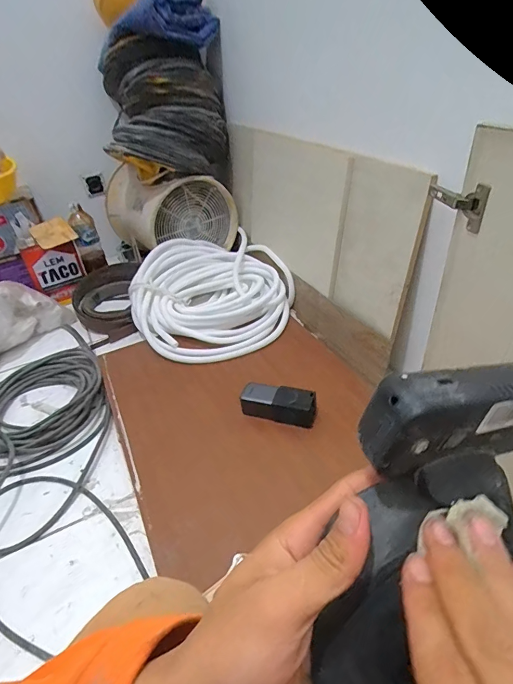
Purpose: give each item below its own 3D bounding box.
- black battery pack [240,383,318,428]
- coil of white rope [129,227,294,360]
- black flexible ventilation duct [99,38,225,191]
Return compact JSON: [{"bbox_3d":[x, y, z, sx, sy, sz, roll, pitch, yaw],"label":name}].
[{"bbox_3d":[0.042,0.128,0.857,0.154,0.046,0.060,6,39,16],"label":"black battery pack"},{"bbox_3d":[-0.114,-0.147,1.171,0.436,0.172,0.438,-4,37,3],"label":"coil of white rope"},{"bbox_3d":[-0.277,-0.689,1.267,0.363,0.375,0.355,-10,37,-5],"label":"black flexible ventilation duct"}]

